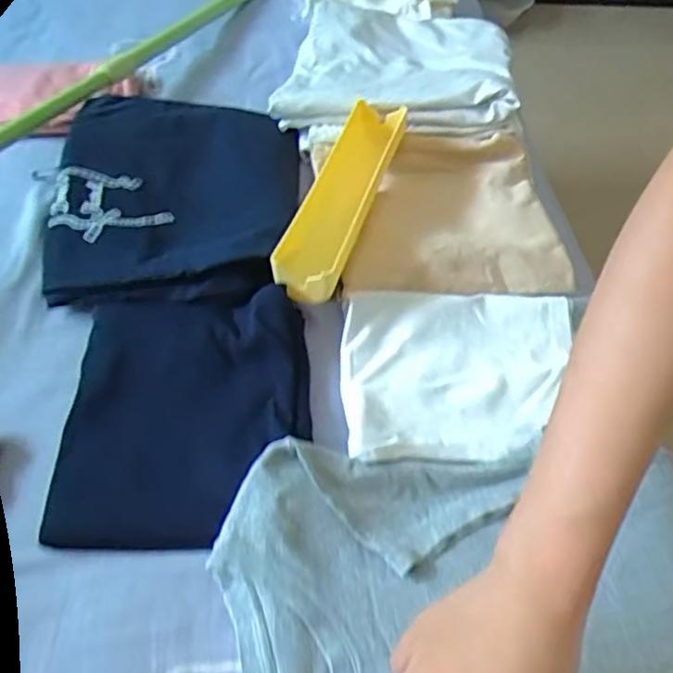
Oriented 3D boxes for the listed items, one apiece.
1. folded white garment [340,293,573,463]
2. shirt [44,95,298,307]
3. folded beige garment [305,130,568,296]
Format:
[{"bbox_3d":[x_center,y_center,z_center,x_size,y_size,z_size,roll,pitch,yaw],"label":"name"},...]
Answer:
[{"bbox_3d":[0.111,0.025,0.539,0.210,0.022,0.164,-2,54,-5],"label":"folded white garment"},{"bbox_3d":[-0.161,-0.151,0.625,0.242,0.034,0.277,-2,54,-5],"label":"shirt"},{"bbox_3d":[0.106,-0.133,0.643,0.228,0.028,0.211,-5,54,-7],"label":"folded beige garment"}]

